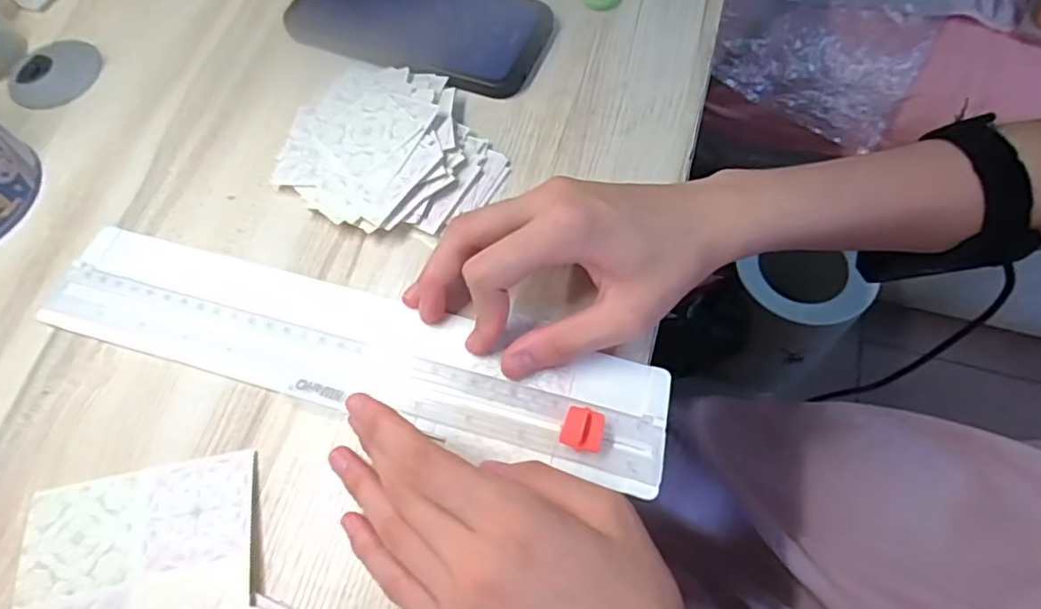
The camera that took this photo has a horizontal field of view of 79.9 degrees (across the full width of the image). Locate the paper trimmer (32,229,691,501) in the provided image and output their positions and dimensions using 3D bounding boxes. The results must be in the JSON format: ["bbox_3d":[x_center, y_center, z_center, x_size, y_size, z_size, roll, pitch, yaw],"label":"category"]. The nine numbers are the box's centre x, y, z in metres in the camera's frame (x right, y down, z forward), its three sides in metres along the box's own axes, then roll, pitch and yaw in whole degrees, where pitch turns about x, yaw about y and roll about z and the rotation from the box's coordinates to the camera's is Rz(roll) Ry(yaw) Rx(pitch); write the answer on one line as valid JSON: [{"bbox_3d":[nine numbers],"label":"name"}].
[{"bbox_3d":[-0.087,0.019,0.306,0.316,0.009,0.060,15,67,10],"label":"paper trimmer"}]

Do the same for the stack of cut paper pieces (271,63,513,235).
[{"bbox_3d":[-0.076,-0.091,0.353,0.128,0.022,0.104,31,70,16],"label":"stack of cut paper pieces"}]

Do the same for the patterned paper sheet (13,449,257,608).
[{"bbox_3d":[-0.163,0.119,0.262,0.098,0.004,0.097,-11,61,-2],"label":"patterned paper sheet"}]

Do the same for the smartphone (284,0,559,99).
[{"bbox_3d":[-0.065,-0.184,0.399,0.169,0.017,0.076,20,68,12],"label":"smartphone"}]

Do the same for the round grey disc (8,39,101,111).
[{"bbox_3d":[-0.306,-0.153,0.407,0.057,0.004,0.058,-1,65,2],"label":"round grey disc"}]

